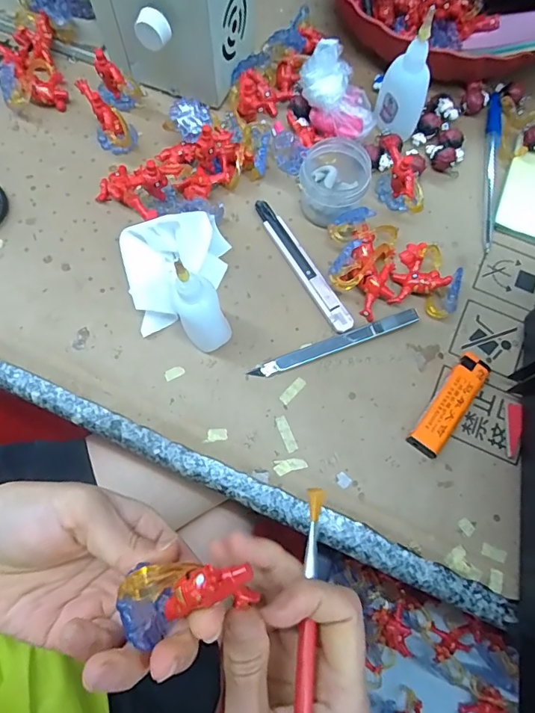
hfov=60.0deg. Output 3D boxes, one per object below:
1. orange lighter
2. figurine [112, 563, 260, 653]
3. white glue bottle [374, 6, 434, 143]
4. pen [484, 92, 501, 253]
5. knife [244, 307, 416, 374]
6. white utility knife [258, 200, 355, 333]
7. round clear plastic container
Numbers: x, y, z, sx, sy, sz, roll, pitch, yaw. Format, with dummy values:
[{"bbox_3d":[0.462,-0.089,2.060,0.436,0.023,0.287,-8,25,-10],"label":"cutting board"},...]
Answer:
[{"bbox_3d":[0.131,0.034,0.332,0.023,0.014,0.081,36,75,10],"label":"orange lighter"},{"bbox_3d":[-0.032,0.094,0.185,0.047,0.025,0.026,-16,73,-5],"label":"figurine"},{"bbox_3d":[0.109,-0.215,0.364,0.037,0.092,0.023,16,73,4],"label":"white glue bottle"},{"bbox_3d":[0.191,-0.159,0.396,0.013,0.007,0.155,12,72,3],"label":"pen"},{"bbox_3d":[0.051,-0.010,0.346,0.130,0.007,0.012,-20,74,-7],"label":"knife"},{"bbox_3d":[0.027,-0.074,0.368,0.015,0.011,0.131,-28,75,-9],"label":"white utility knife"},{"bbox_3d":[0.054,-0.135,0.372,0.055,0.042,0.055,2,72,0],"label":"round clear plastic container"}]

